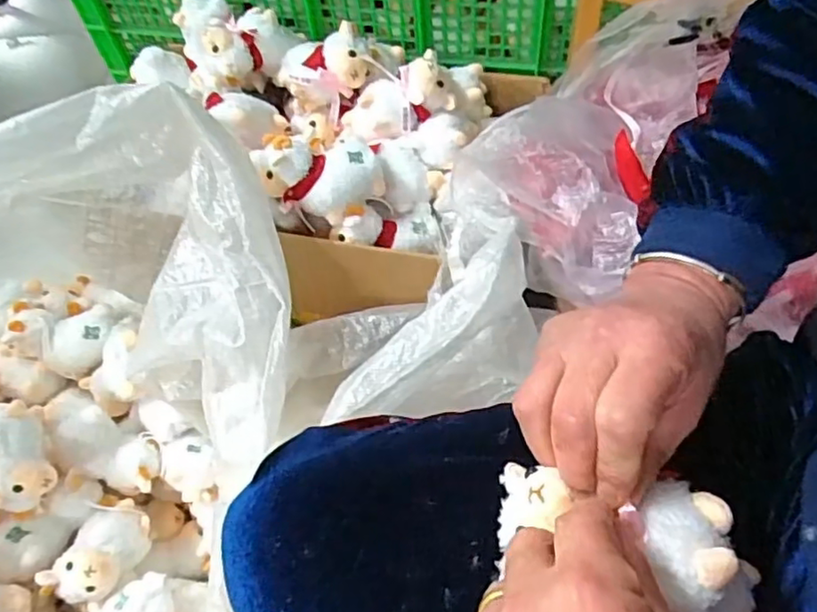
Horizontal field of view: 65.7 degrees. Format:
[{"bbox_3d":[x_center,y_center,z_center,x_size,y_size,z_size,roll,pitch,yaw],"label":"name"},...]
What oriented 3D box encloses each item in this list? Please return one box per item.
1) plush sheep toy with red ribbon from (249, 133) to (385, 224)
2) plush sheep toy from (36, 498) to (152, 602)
[{"bbox_3d":[-0.092,-0.141,0.635,0.127,0.072,0.088,2,55,6],"label":"plush sheep toy with red ribbon"},{"bbox_3d":[-0.302,0.241,0.626,0.063,0.051,0.103,14,58,14],"label":"plush sheep toy"}]

